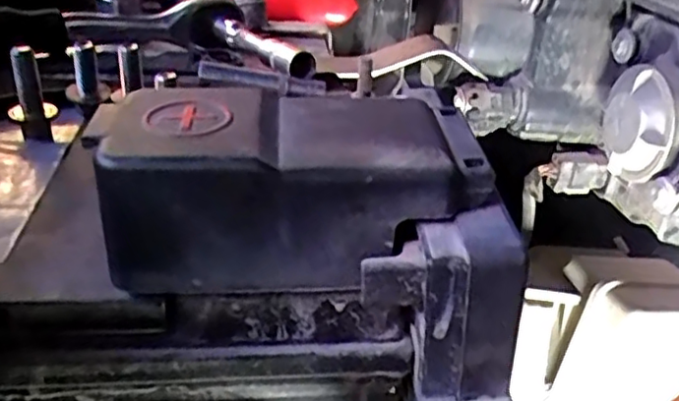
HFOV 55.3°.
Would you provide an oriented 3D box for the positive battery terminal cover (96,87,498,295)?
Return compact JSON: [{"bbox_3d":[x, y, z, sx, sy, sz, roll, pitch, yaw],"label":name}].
[{"bbox_3d":[-0.013,-0.004,0.169,0.085,0.035,0.043,2,30,-4],"label":"positive battery terminal cover"}]

